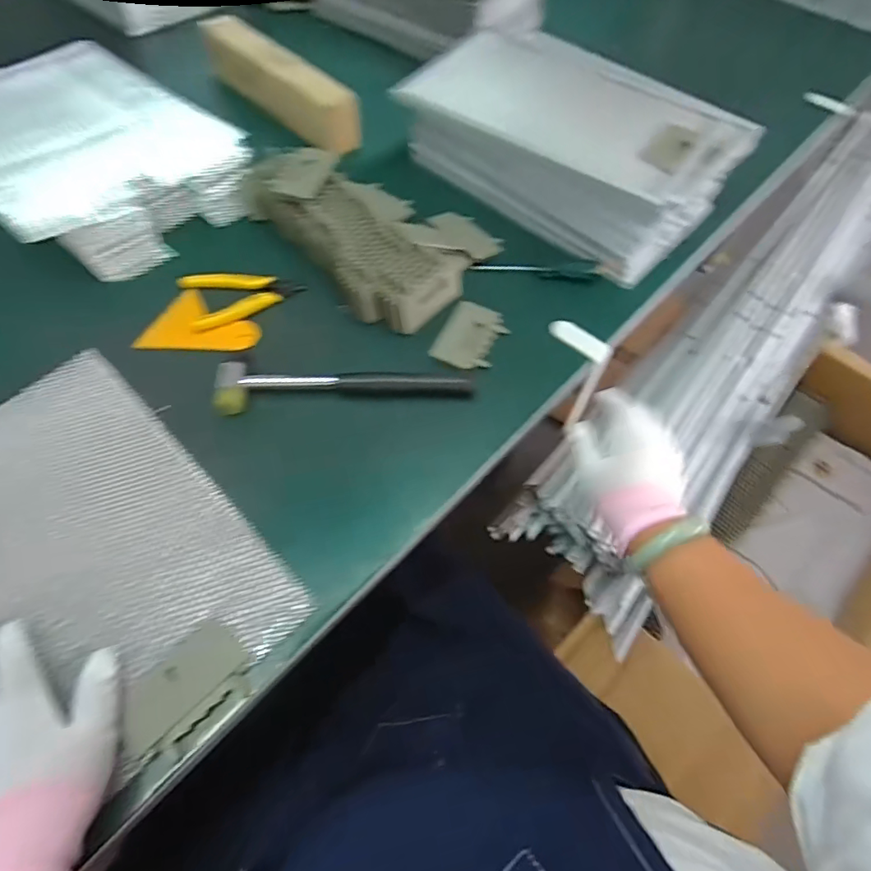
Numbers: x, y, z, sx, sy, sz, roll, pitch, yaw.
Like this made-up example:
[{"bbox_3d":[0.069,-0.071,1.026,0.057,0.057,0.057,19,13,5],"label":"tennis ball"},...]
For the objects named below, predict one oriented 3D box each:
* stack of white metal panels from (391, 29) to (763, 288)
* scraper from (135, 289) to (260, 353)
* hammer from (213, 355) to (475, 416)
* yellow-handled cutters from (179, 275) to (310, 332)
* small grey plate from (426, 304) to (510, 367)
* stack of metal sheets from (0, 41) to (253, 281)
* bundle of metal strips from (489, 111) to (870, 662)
[{"bbox_3d":[0.166,-0.366,0.644,0.356,0.098,0.238,39,64,18],"label":"stack of white metal panels"},{"bbox_3d":[-0.230,-0.111,0.519,0.103,0.004,0.089,13,59,4],"label":"scraper"},{"bbox_3d":[-0.083,-0.055,0.493,0.236,0.021,0.051,-5,59,-7],"label":"hammer"},{"bbox_3d":[-0.205,-0.155,0.550,0.117,0.009,0.090,-20,62,-15],"label":"yellow-handled cutters"},{"bbox_3d":[0.036,-0.100,0.531,0.058,0.012,0.083,25,60,11],"label":"small grey plate"},{"bbox_3d":[-0.414,-0.330,0.608,0.353,0.070,0.250,37,63,17],"label":"stack of metal sheets"},{"bbox_3d":[0.484,-0.167,0.772,0.194,0.117,1.017,38,66,18],"label":"bundle of metal strips"}]

